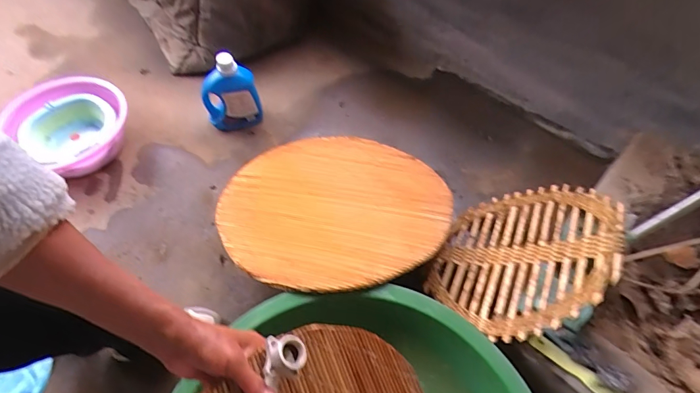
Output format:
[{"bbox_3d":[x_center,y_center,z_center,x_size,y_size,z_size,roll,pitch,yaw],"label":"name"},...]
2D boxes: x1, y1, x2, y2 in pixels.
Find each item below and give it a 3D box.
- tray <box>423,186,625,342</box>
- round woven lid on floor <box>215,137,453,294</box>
[{"bbox_3d":[0.417,0.130,0.969,0.440,0.043,0.440,-42,22,-11],"label":"tray"},{"bbox_3d":[-0.047,0.010,1.092,0.603,0.028,0.597,-1,41,1],"label":"round woven lid on floor"}]

